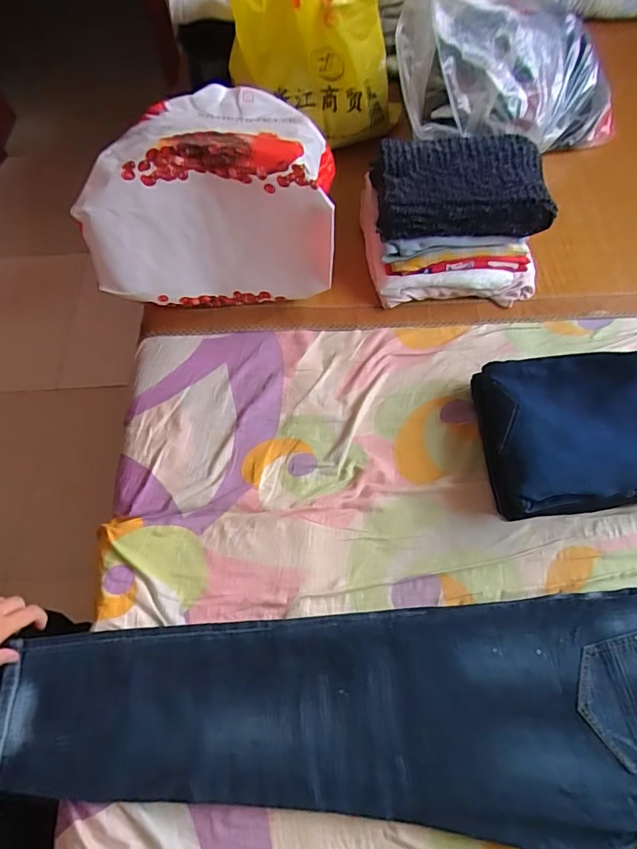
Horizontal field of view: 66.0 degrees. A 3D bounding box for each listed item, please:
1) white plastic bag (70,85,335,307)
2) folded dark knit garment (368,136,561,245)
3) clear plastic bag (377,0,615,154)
[{"bbox_3d":[-0.176,-0.394,0.836,0.391,0.234,0.297,-6,62,0],"label":"white plastic bag"},{"bbox_3d":[0.243,-0.422,0.864,0.290,0.075,0.210,-5,62,0],"label":"folded dark knit garment"},{"bbox_3d":[0.400,-0.652,0.942,0.555,0.209,0.242,-2,59,-26],"label":"clear plastic bag"}]

